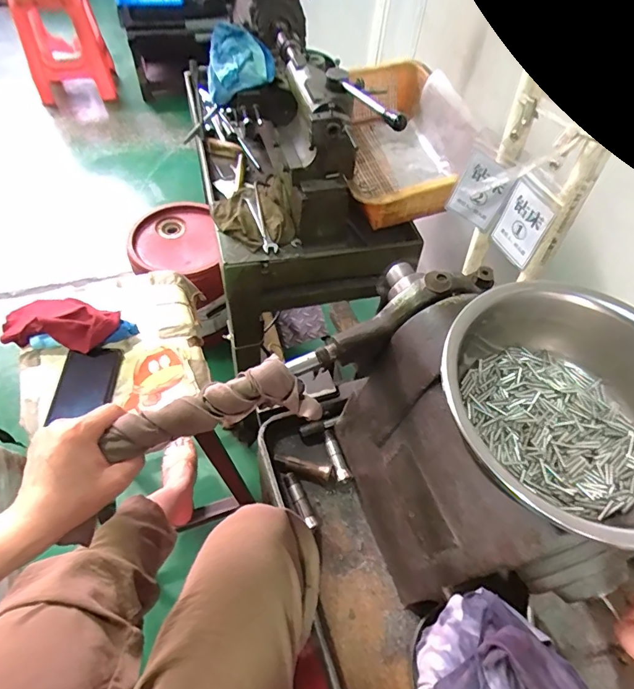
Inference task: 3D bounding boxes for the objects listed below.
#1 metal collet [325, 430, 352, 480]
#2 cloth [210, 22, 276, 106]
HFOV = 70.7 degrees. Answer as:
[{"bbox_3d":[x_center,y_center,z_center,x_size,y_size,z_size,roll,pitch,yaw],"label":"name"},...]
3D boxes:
[{"bbox_3d":[0.024,0.142,0.580,0.017,0.012,0.069,-14,58,-14],"label":"metal collet"},{"bbox_3d":[-0.124,-0.459,0.728,0.106,0.083,0.125,-2,55,-6],"label":"cloth"}]

